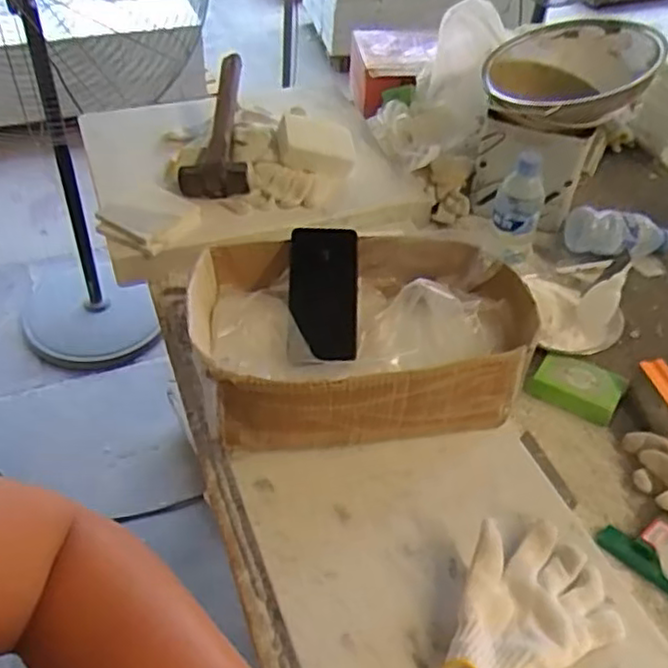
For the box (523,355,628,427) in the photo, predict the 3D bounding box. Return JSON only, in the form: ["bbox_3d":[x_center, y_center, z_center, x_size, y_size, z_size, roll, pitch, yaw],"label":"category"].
[{"bbox_3d":[0.285,0.061,0.820,0.099,0.028,0.065,22,49,17],"label":"box"}]

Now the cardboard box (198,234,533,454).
[{"bbox_3d":[0.032,0.008,0.796,0.371,0.121,0.228,-3,46,-6],"label":"cardboard box"}]

